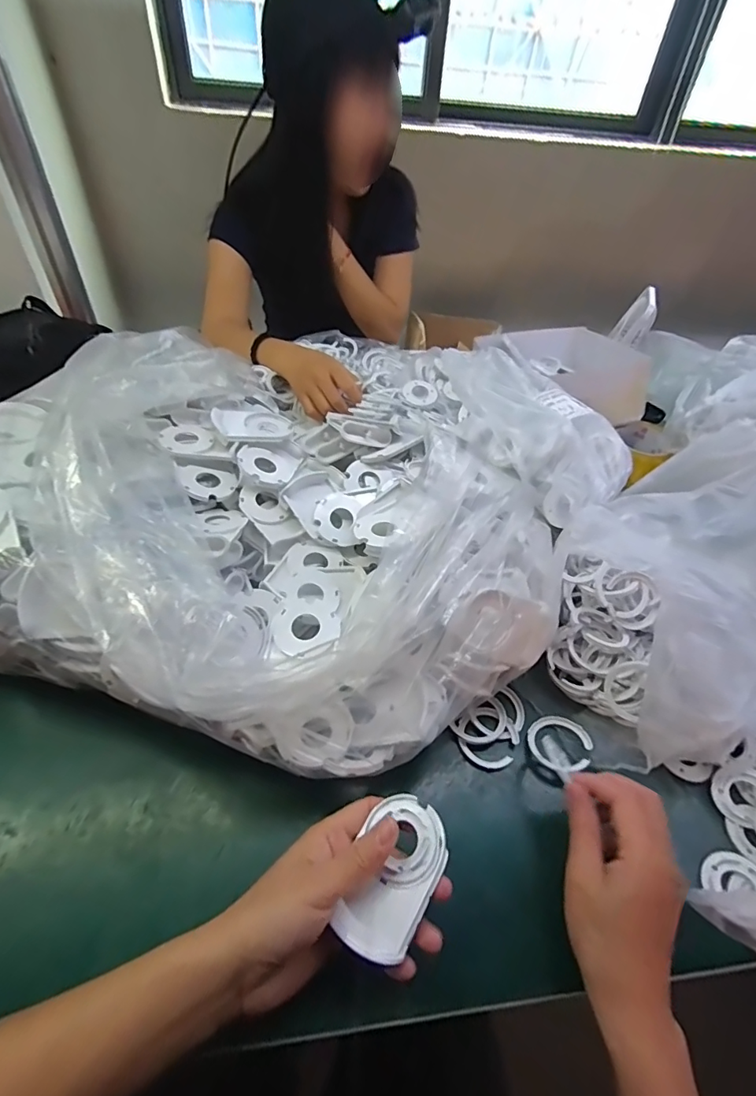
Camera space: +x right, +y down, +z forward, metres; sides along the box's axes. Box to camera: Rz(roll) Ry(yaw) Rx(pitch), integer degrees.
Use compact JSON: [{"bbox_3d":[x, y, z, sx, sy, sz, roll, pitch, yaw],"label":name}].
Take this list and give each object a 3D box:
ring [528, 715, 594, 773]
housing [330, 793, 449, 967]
[{"bbox_3d":[0.154,0.165,0.395,0.048,0.006,0.052,-26,35,-23],"label":"ring"},{"bbox_3d":[0.011,0.197,0.284,0.047,0.011,0.084,23,51,16],"label":"housing"}]

